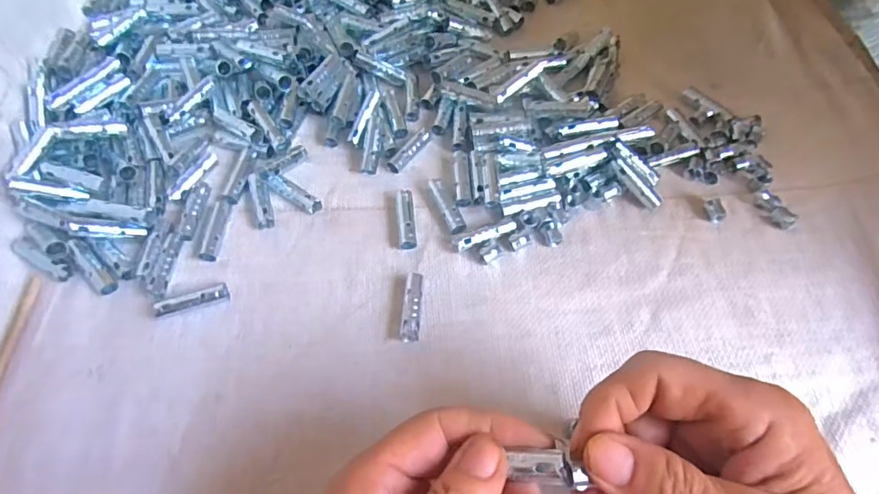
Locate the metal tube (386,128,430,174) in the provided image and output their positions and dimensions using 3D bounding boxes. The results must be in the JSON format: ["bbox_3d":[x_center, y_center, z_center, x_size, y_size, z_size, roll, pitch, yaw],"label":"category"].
[{"bbox_3d":[-0.019,-0.065,0.347,0.009,0.007,0.040,35,66,18],"label":"metal tube"}]

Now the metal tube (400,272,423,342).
[{"bbox_3d":[-0.015,0.034,0.290,0.010,0.010,0.039,4,61,2],"label":"metal tube"}]

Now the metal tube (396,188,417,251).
[{"bbox_3d":[-0.021,-0.017,0.321,0.010,0.009,0.040,-5,61,-3],"label":"metal tube"}]

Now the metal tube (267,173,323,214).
[{"bbox_3d":[-0.092,-0.033,0.328,0.038,0.011,0.010,30,65,16],"label":"metal tube"}]

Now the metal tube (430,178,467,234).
[{"bbox_3d":[0.003,-0.027,0.325,0.010,0.008,0.040,-24,63,-12],"label":"metal tube"}]

